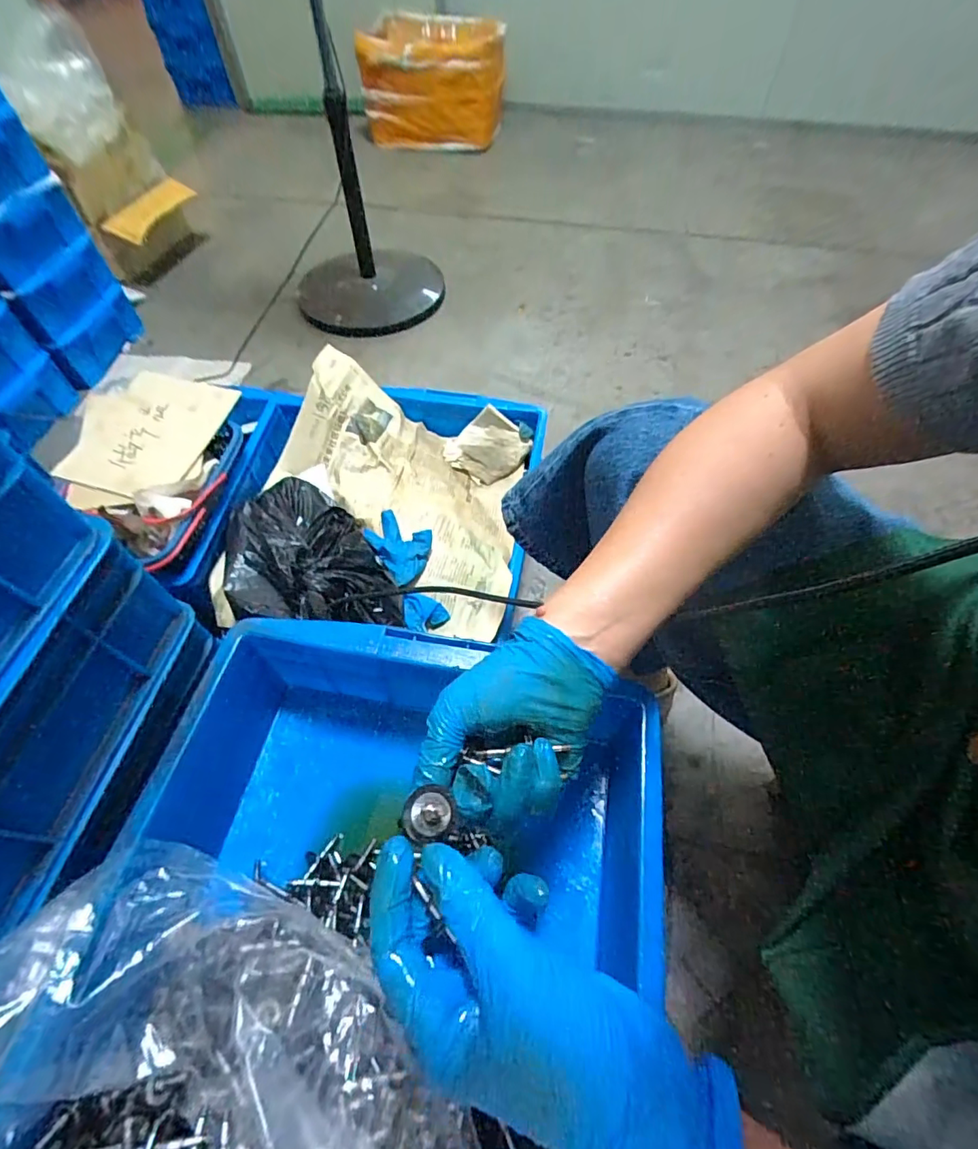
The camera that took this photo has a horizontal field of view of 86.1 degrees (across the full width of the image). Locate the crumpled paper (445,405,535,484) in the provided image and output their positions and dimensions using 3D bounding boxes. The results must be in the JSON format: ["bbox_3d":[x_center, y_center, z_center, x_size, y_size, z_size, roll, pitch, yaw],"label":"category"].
[{"bbox_3d":[-0.008,-0.225,0.915,0.130,0.032,0.119,38,87,16],"label":"crumpled paper"}]

